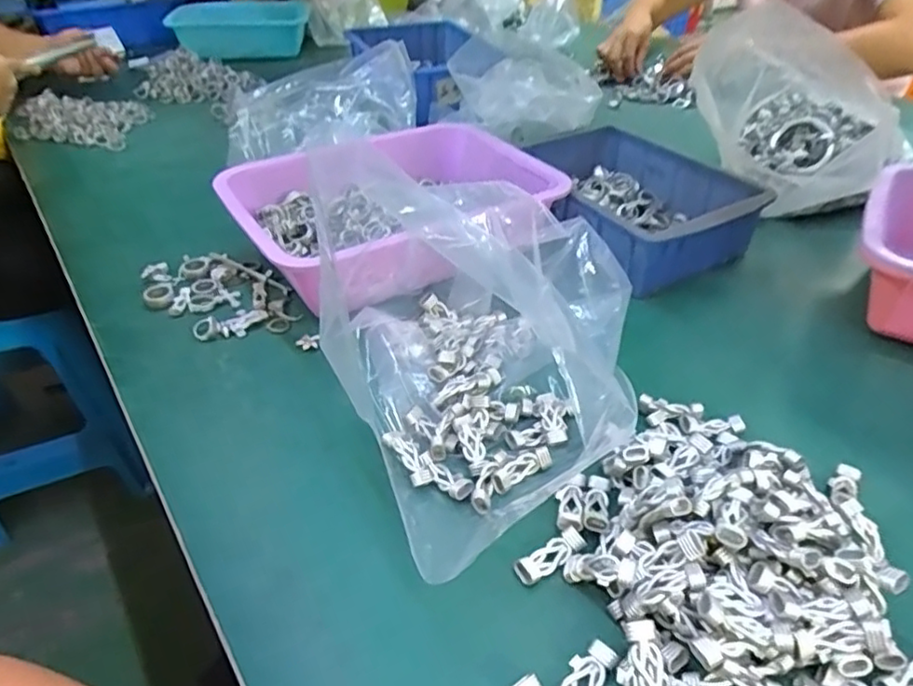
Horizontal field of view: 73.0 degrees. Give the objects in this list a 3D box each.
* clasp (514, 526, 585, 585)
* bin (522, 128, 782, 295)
[{"bbox_3d":[0.055,0.125,0.363,0.045,0.010,0.015,-19,43,-23],"label":"clasp"},{"bbox_3d":[0.172,-0.154,0.665,0.178,0.072,0.258,-24,45,-28],"label":"bin"}]

